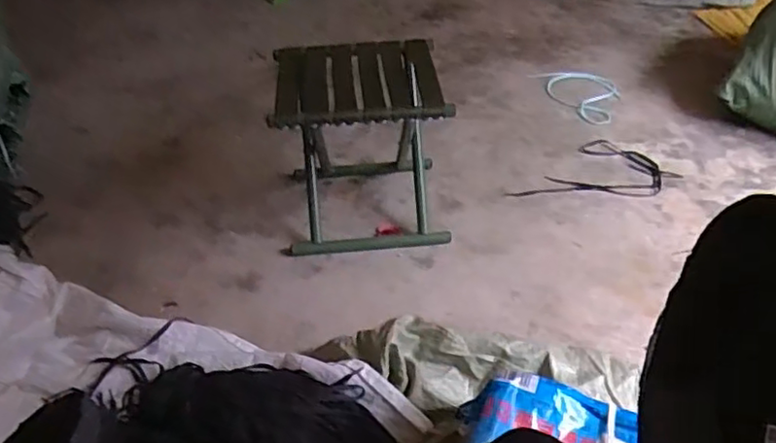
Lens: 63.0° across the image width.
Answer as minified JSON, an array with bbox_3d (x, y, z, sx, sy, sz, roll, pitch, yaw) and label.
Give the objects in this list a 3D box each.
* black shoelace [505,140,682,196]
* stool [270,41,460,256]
[{"bbox_3d":[0.443,-0.082,1.348,0.313,0.007,0.208,-30,48,-29],"label":"black shoelace"},{"bbox_3d":[-0.053,-0.140,1.203,0.292,0.309,0.279,-7,41,-6],"label":"stool"}]

